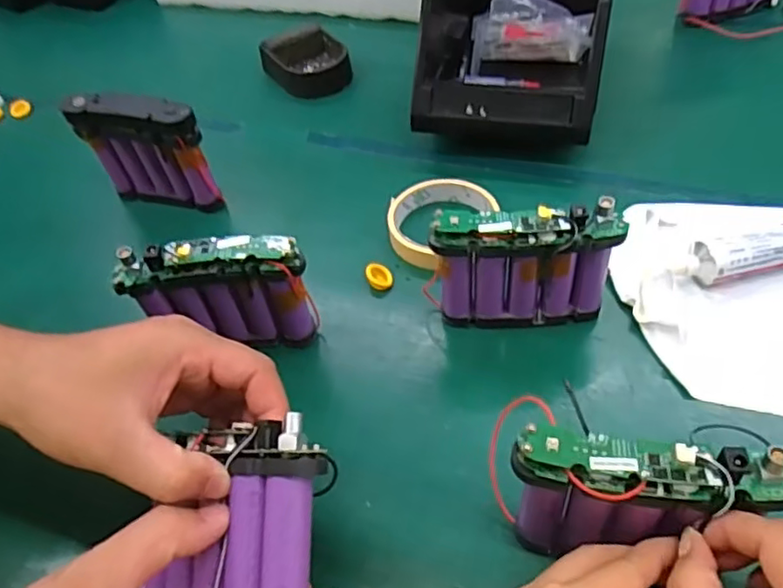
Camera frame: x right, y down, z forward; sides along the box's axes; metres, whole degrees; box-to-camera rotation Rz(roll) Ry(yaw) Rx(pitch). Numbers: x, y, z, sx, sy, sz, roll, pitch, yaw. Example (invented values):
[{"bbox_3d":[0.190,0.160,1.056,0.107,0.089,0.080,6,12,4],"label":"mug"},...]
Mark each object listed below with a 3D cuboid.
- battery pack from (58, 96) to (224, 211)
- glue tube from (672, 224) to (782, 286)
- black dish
[{"bbox_3d":[-0.206,-0.118,0.539,0.108,0.103,0.029,12,52,17],"label":"battery pack"},{"bbox_3d":[0.271,-0.036,0.444,0.152,0.029,0.041,-12,49,-4],"label":"glue tube"},{"bbox_3d":[-0.089,-0.254,0.682,0.079,0.035,0.090,-27,52,-16],"label":"black dish"}]

